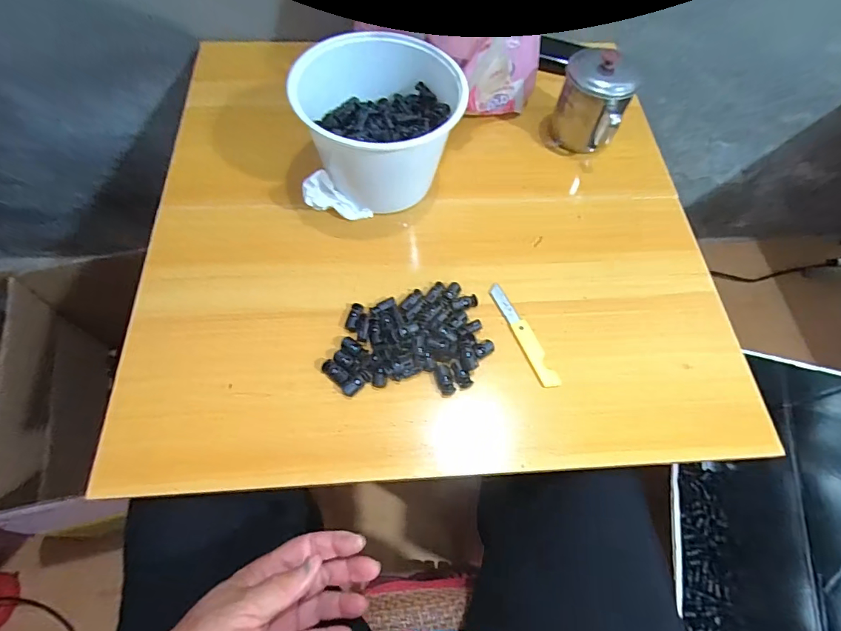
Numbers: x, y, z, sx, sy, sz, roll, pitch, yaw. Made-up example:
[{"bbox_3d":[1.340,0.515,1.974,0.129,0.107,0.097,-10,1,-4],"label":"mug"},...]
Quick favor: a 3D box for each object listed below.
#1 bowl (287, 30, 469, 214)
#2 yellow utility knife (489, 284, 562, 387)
[{"bbox_3d":[-0.042,-0.199,0.477,0.161,0.117,0.139,-21,64,-10],"label":"bowl"},{"bbox_3d":[0.102,0.017,0.438,0.020,0.004,0.117,-21,67,-12],"label":"yellow utility knife"}]

